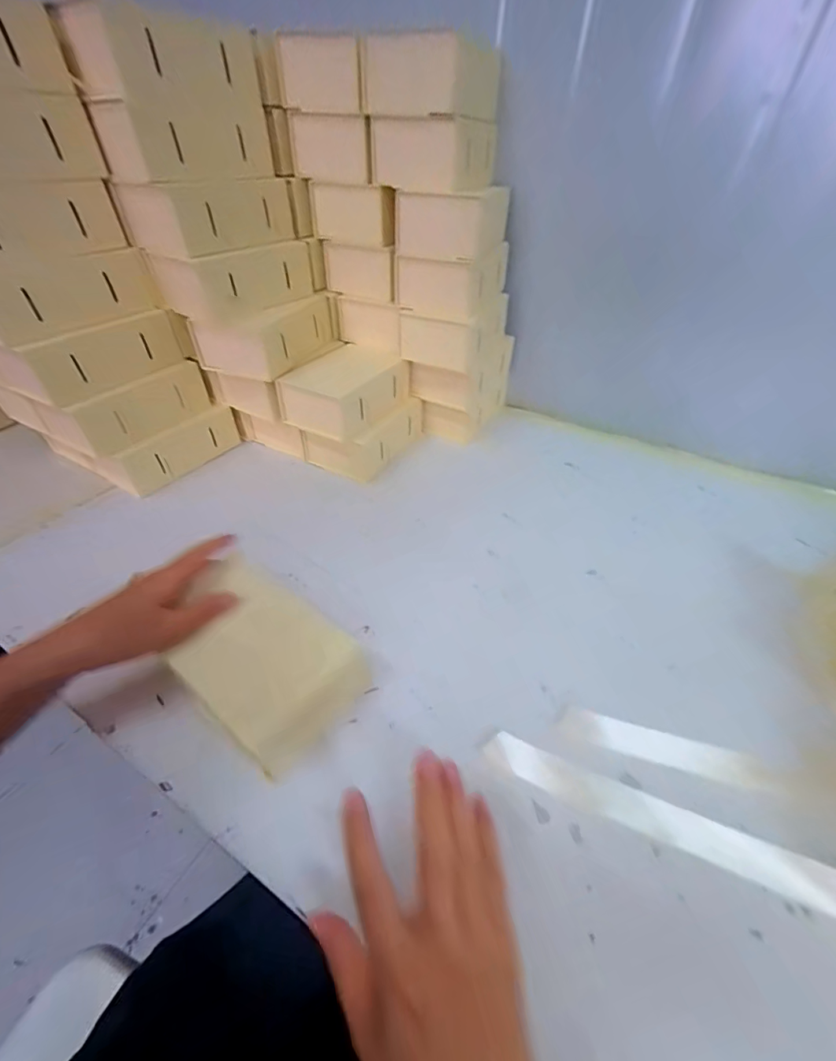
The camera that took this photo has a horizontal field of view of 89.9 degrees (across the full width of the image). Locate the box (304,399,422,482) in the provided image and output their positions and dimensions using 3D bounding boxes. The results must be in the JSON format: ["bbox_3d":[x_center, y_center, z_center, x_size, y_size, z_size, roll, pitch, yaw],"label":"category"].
[{"bbox_3d":[-0.068,-0.142,0.597,0.106,0.056,0.157,24,47,20],"label":"box"}]

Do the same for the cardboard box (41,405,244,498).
[{"bbox_3d":[-0.382,-0.137,0.589,0.191,0.075,0.163,24,47,20],"label":"cardboard box"}]

